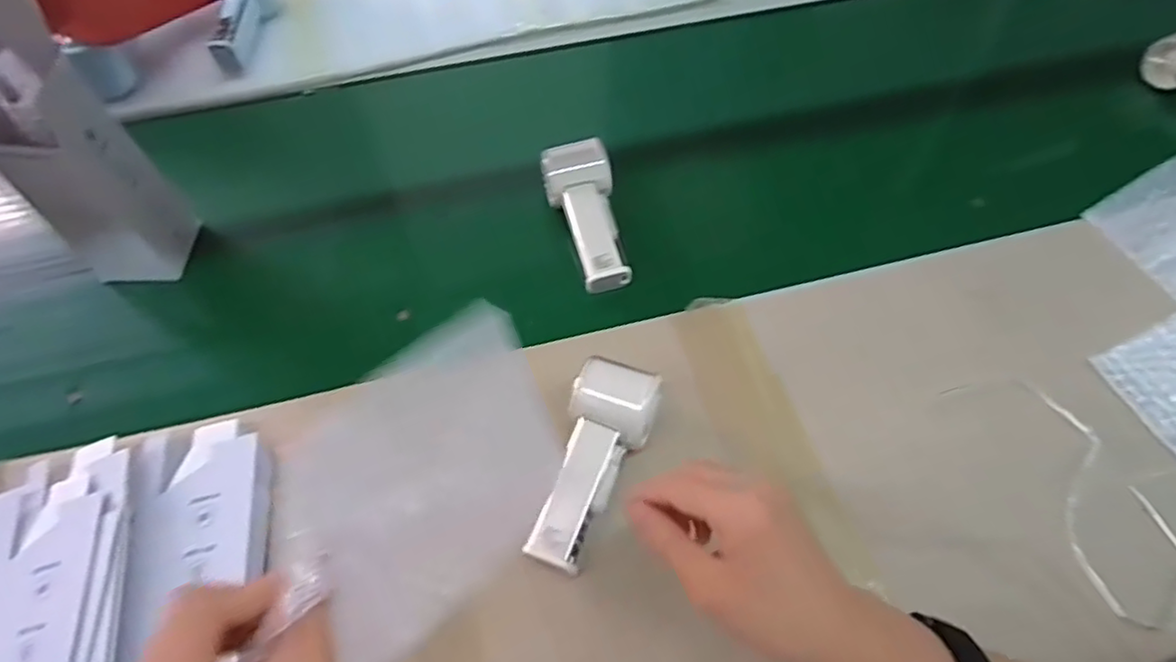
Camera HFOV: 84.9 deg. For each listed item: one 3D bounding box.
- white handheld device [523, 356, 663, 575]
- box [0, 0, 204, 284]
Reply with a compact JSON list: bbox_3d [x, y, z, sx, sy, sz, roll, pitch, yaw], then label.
[{"bbox_3d":[0.003,0.093,0.458,0.060,0.045,0.147,18,60,12],"label":"white handheld device"},{"bbox_3d":[-0.413,-0.144,0.516,0.070,0.259,0.082,3,58,3],"label":"box"}]

